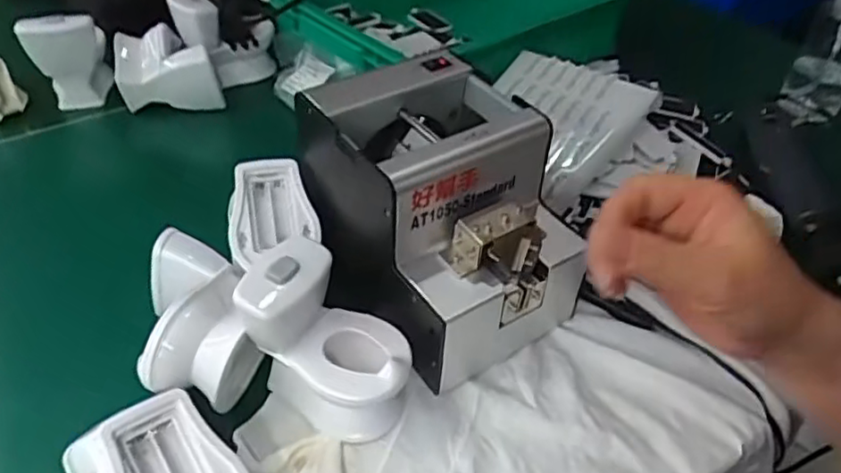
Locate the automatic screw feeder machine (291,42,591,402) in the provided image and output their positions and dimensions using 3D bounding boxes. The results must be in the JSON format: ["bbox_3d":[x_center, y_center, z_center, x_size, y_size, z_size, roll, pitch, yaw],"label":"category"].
[{"bbox_3d":[0.012,-0.014,0.463,0.145,0.146,0.177,-33,54,-29],"label":"automatic screw feeder machine"}]

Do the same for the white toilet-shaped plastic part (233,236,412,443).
[{"bbox_3d":[-0.054,0.067,0.407,0.100,0.100,0.068,24,49,22],"label":"white toilet-shaped plastic part"}]

